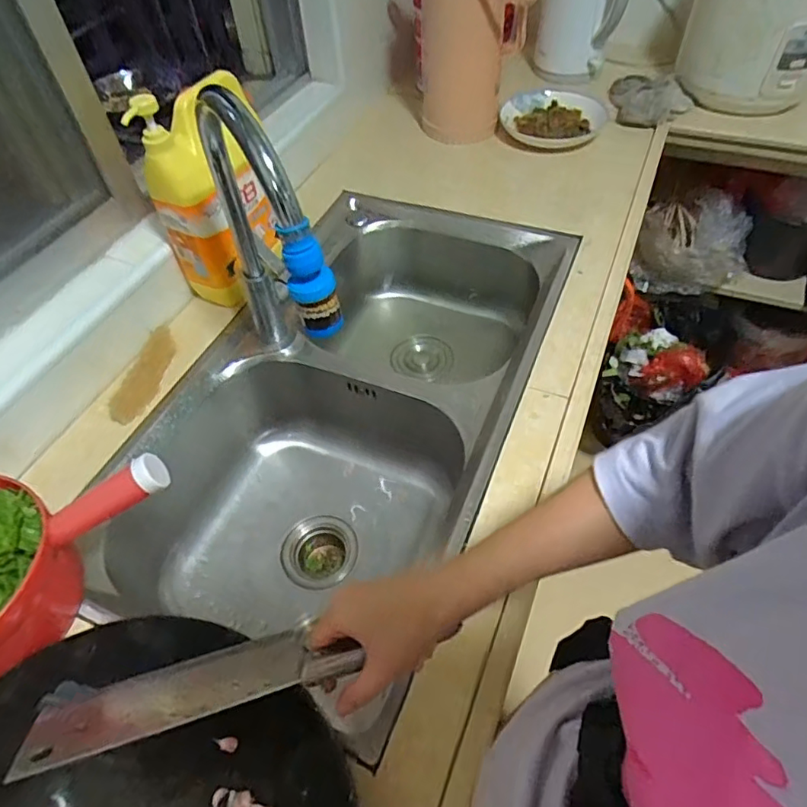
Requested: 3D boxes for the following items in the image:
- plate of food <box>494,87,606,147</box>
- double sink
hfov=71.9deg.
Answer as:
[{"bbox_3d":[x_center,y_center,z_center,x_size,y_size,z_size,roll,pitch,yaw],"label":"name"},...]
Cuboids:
[{"bbox_3d":[0.287,-0.557,1.080,0.193,0.035,0.187,-1,52,1],"label":"plate of food"},{"bbox_3d":[-0.063,0.021,0.842,0.442,0.241,0.764,17,55,15],"label":"double sink"}]

